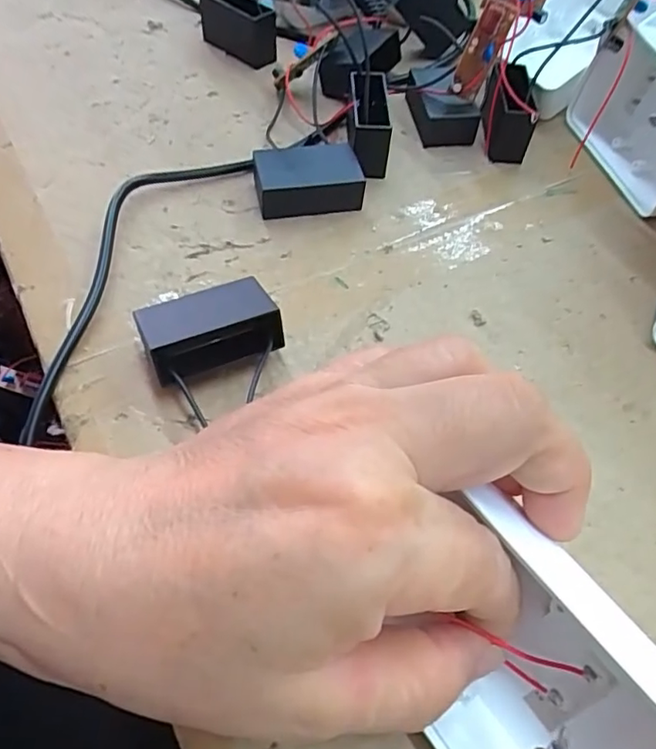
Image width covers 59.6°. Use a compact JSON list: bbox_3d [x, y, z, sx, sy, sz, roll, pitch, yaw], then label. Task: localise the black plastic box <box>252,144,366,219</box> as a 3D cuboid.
[{"bbox_3d":[-0.010,-0.092,0.272,0.048,0.021,0.028,-8,57,-9],"label":"black plastic box"}]

